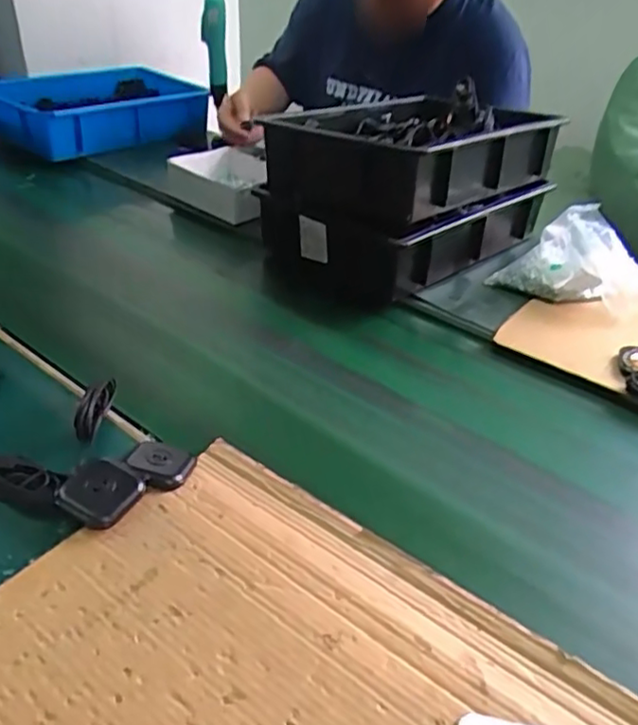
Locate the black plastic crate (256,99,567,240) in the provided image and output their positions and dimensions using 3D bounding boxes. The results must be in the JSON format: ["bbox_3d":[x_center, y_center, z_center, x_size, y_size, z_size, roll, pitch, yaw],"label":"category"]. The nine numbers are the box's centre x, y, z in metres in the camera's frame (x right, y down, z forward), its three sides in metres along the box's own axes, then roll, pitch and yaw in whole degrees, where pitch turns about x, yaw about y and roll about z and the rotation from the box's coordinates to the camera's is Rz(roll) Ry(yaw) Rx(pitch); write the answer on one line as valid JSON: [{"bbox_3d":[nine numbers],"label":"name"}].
[{"bbox_3d":[0.133,-0.305,0.945,0.272,0.113,0.376,30,44,33],"label":"black plastic crate"}]

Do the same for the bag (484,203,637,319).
[{"bbox_3d":[0.364,-0.146,0.920,0.194,0.090,0.186,19,39,21],"label":"bag"}]

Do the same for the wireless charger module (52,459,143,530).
[{"bbox_3d":[-0.181,0.107,0.539,0.056,0.017,0.056,32,49,9],"label":"wireless charger module"}]

